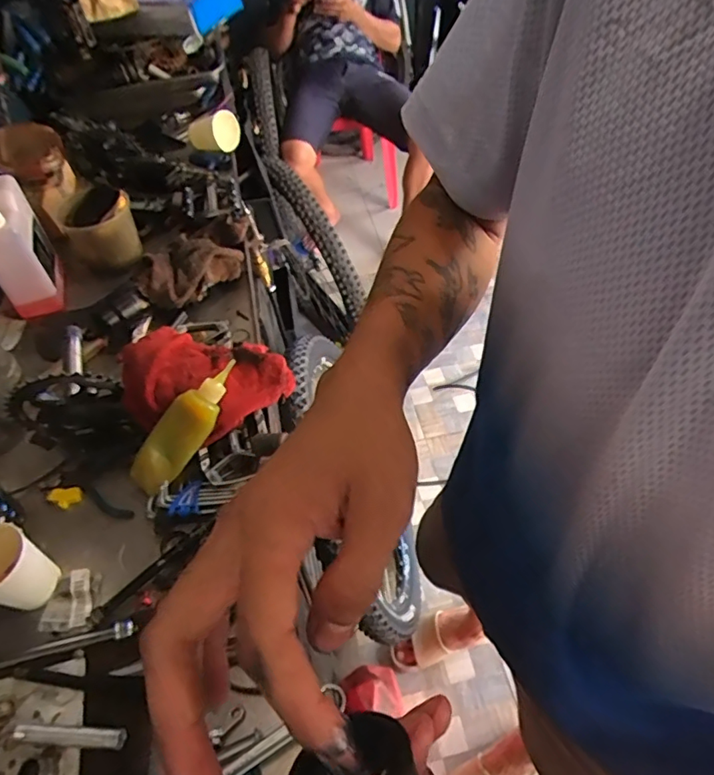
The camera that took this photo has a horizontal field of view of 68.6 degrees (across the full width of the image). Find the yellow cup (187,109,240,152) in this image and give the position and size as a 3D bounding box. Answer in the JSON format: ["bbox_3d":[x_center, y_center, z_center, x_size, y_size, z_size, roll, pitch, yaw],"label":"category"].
[{"bbox_3d":[-0.298,-0.528,1.079,0.109,0.087,0.071,18,56,18],"label":"yellow cup"}]

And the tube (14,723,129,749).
[{"bbox_3d":[-0.259,0.315,0.472,0.099,0.014,0.015,0,53,5],"label":"tube"}]

